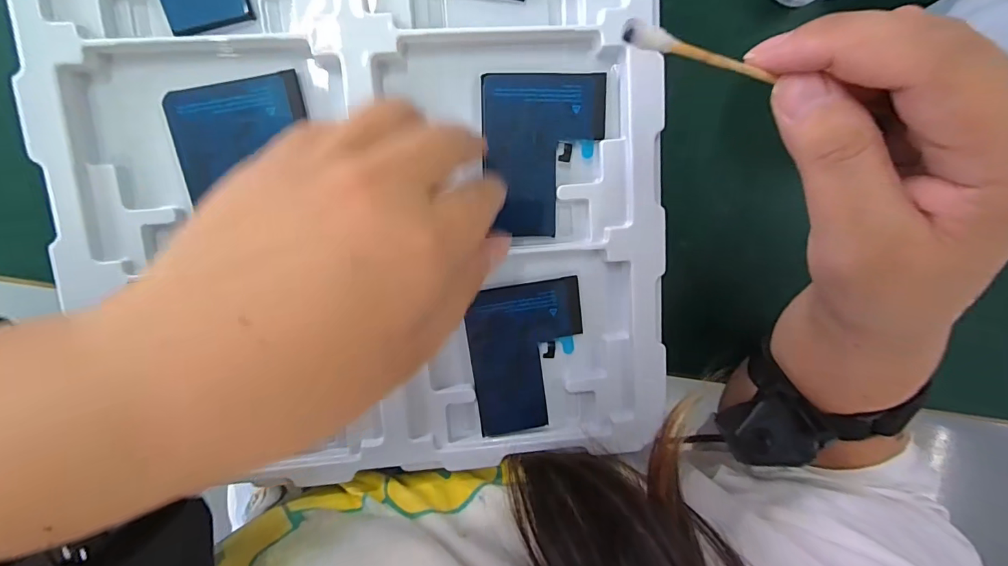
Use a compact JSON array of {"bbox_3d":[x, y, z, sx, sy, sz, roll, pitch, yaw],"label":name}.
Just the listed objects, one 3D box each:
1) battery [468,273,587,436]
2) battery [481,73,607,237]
[{"bbox_3d":[0.013,0.039,0.226,0.058,0.005,0.077,-8,100,-4],"label":"battery"},{"bbox_3d":[0.020,-0.062,0.211,0.058,0.005,0.075,-2,100,-5],"label":"battery"}]

